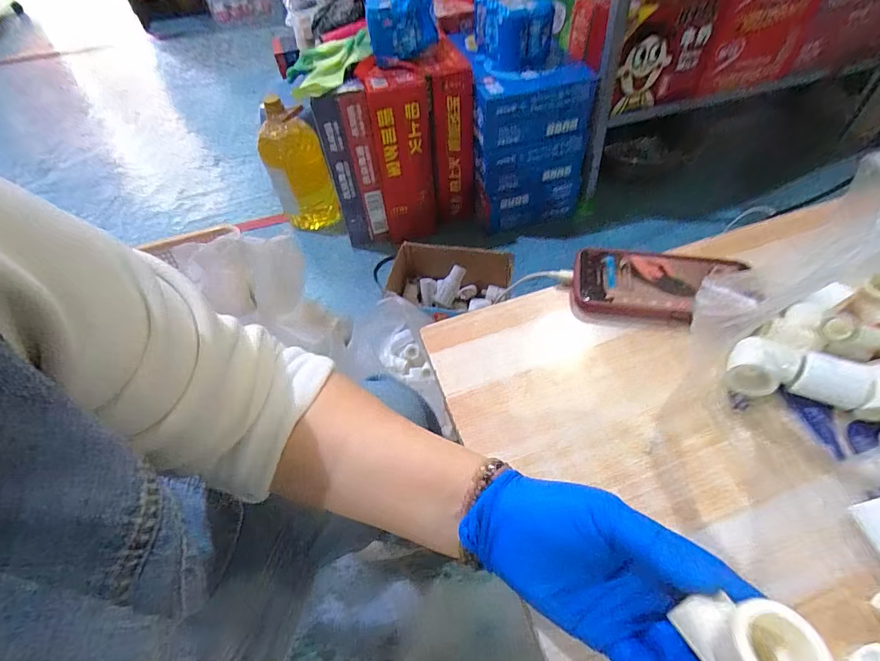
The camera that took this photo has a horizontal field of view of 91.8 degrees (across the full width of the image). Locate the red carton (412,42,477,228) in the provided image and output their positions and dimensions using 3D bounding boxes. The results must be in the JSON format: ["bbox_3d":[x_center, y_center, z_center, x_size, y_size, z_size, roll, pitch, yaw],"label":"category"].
[{"bbox_3d":[0.022,-0.475,1.090,0.109,0.401,0.160,-11,51,-4],"label":"red carton"}]

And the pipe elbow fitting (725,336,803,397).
[{"bbox_3d":[0.252,0.028,0.335,0.044,0.029,0.042,-2,51,3],"label":"pipe elbow fitting"}]

